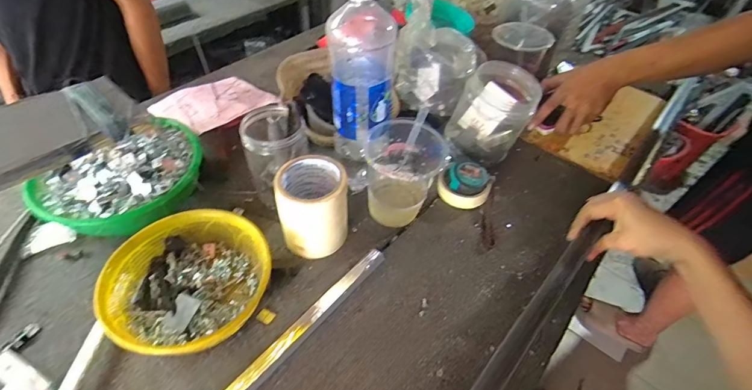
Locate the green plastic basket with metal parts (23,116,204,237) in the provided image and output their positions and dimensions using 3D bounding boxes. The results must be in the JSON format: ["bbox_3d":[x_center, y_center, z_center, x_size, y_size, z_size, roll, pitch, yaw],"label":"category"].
[{"bbox_3d":[-0.377,-0.026,0.590,0.229,0.063,0.224,-23,53,-23],"label":"green plastic basket with metal parts"}]

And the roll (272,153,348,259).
[{"bbox_3d":[-0.085,0.018,0.547,0.088,0.113,0.093,2,47,-2],"label":"roll"}]

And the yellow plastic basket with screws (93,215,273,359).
[{"bbox_3d":[-0.228,0.109,0.490,0.185,0.061,0.169,2,47,-2],"label":"yellow plastic basket with screws"}]

